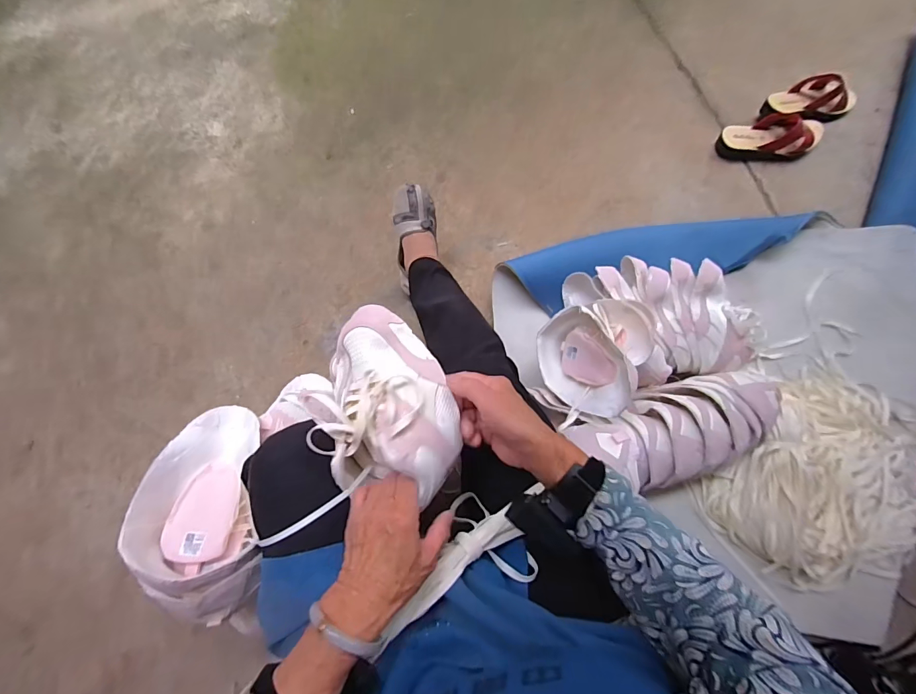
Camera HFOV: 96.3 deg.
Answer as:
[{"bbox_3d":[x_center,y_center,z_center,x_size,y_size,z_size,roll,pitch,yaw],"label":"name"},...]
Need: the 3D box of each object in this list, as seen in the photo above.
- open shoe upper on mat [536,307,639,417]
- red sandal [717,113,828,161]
[{"bbox_3d":[0.198,0.023,0.665,0.096,0.153,0.183,-15,78,-2],"label":"open shoe upper on mat"},{"bbox_3d":[0.708,-0.476,0.926,0.230,0.058,0.099,-4,75,1],"label":"red sandal"}]

